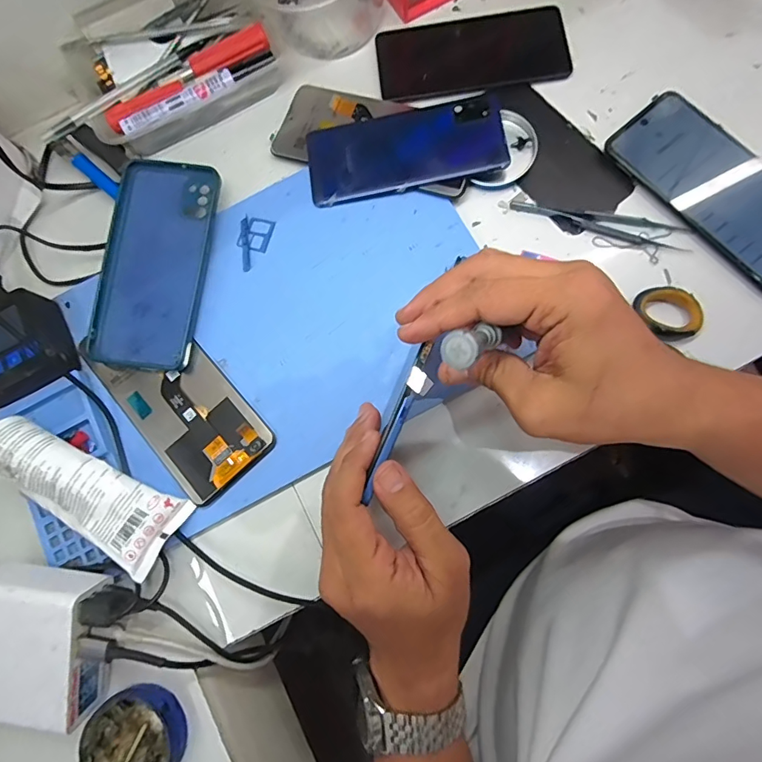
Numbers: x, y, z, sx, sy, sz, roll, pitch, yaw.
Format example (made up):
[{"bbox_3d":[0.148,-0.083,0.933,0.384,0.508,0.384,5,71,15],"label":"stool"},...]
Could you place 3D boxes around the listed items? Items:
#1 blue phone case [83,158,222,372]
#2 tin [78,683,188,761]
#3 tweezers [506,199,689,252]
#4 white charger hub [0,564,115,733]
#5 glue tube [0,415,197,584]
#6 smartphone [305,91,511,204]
[{"bbox_3d":[-0.175,-0.091,0.355,0.077,0.011,0.162,8,79,1],"label":"blue phone case"},{"bbox_3d":[-0.159,0.233,0.301,0.060,0.023,0.060,0,79,0],"label":"tin"},{"bbox_3d":[0.167,-0.120,0.357,0.131,0.013,0.019,14,79,2],"label":"tweezers"},{"bbox_3d":[-0.220,0.166,0.294,0.098,0.033,0.084,7,94,6],"label":"white charger hub"},{"bbox_3d":[-0.203,0.073,0.310,0.137,0.027,0.048,27,80,5],"label":"glue tube"},{"bbox_3d":[0.018,-0.186,0.371,0.154,0.006,0.074,-12,75,4],"label":"smartphone"}]

